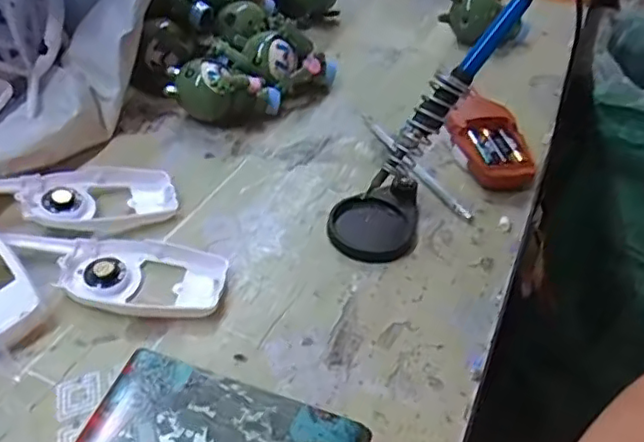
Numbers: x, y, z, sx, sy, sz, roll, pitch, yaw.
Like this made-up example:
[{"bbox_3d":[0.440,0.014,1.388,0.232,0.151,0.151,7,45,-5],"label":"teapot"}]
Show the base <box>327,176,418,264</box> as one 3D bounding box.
[{"bbox_3d":[0.042,-0.002,0.495,0.068,0.021,0.079,8,43,2],"label":"base"}]

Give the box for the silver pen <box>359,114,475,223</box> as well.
[{"bbox_3d":[0.080,-0.051,0.556,0.012,0.006,0.162,-17,48,-23],"label":"silver pen"}]

